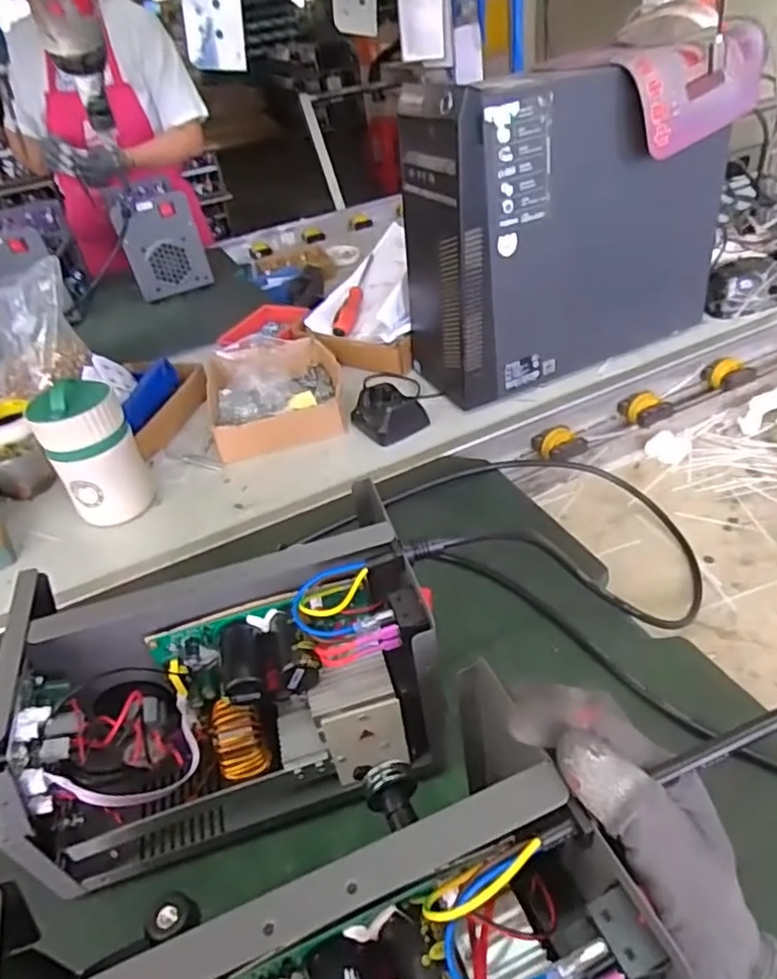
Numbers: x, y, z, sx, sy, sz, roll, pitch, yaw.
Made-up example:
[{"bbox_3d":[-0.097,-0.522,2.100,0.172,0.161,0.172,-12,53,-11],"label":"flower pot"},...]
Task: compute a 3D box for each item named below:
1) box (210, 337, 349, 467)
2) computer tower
[{"bbox_3d":[-0.168,-0.154,0.915,0.191,0.079,0.239,-13,38,-6],"label":"box"},{"bbox_3d":[0.241,-0.346,0.853,0.405,0.374,0.181,-19,39,-15],"label":"computer tower"}]

